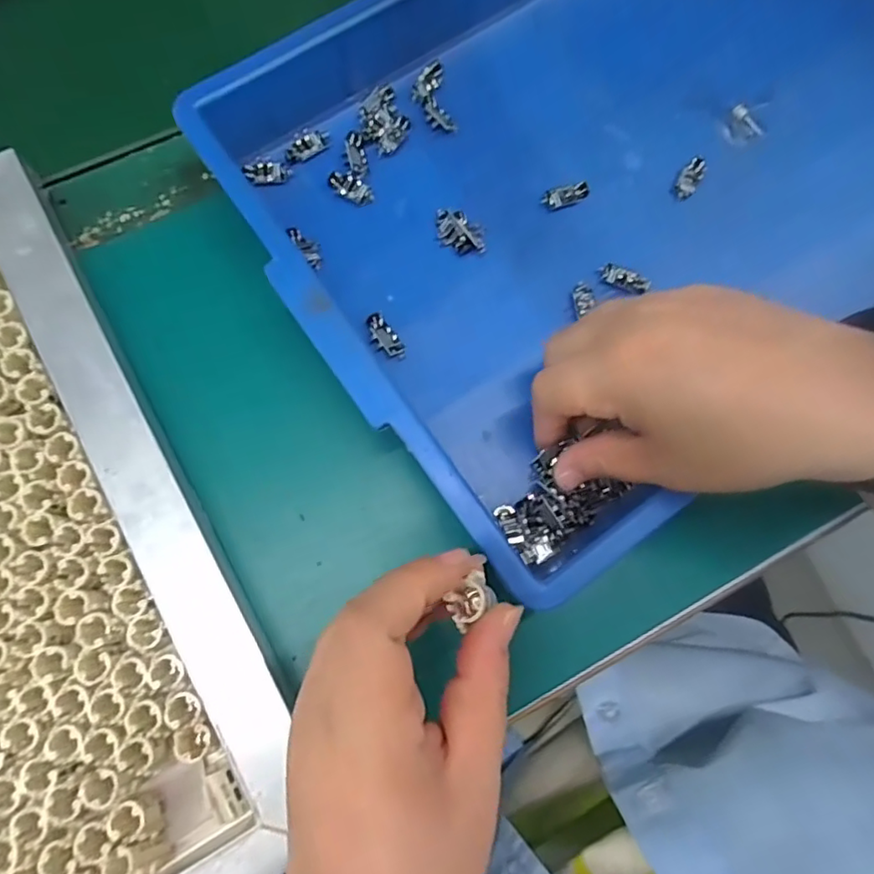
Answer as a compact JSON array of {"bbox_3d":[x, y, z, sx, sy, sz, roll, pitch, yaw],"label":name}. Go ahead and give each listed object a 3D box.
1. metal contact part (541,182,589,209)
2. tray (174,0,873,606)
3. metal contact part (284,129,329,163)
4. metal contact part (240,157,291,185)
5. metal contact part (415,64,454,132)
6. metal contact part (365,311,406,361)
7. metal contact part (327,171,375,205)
[{"bbox_3d":[0.069,-0.130,0.312,0.025,0.005,0.010,-19,76,-7],"label":"metal contact part"},{"bbox_3d":[0.118,-0.149,0.301,0.409,0.056,0.272,-35,78,-11],"label":"tray"},{"bbox_3d":[-0.071,-0.160,0.316,0.026,0.004,0.016,-35,78,-10],"label":"metal contact part"},{"bbox_3d":[-0.091,-0.143,0.311,0.024,0.004,0.014,-1,75,-2],"label":"metal contact part"},{"bbox_3d":[-0.003,-0.189,0.323,0.019,0.005,0.042,-12,75,-5],"label":"metal contact part"},{"bbox_3d":[-0.026,-0.050,0.291,0.013,0.005,0.026,-35,78,-11],"label":"metal contact part"},{"bbox_3d":[-0.046,-0.134,0.311,0.026,0.004,0.013,28,75,6],"label":"metal contact part"}]

